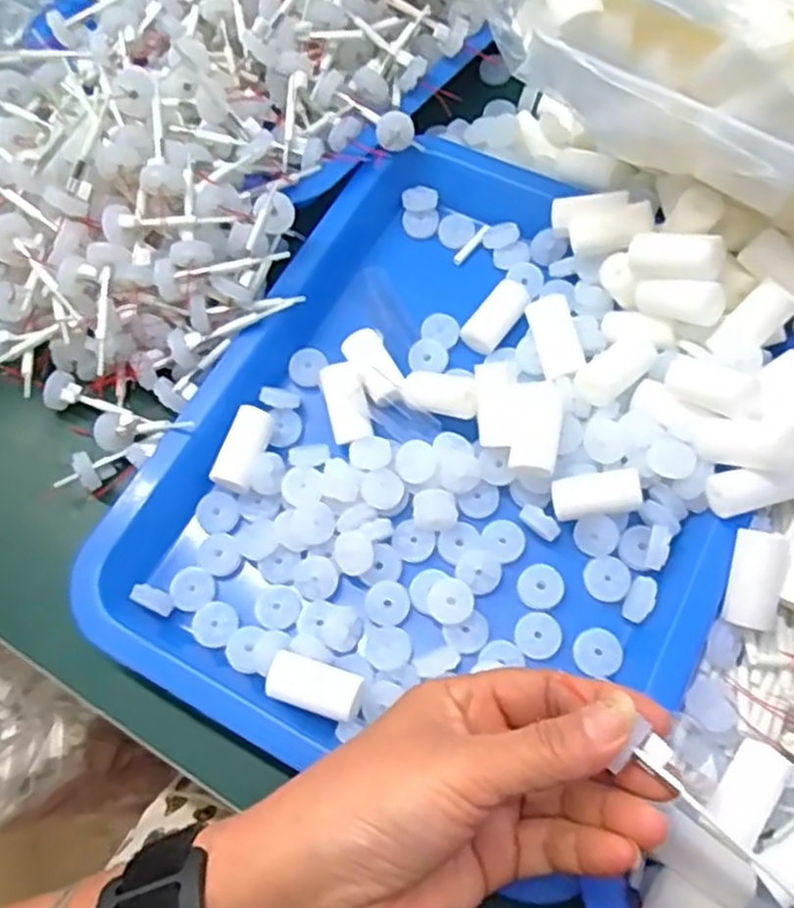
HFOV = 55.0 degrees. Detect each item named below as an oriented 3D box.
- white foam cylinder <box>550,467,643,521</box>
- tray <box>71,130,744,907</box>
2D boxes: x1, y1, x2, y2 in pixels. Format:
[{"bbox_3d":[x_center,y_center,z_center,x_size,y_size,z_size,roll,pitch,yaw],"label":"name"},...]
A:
[{"bbox_3d":[0.093,0.019,0.355,0.041,0.015,0.017,-8,67,0],"label":"white foam cylinder"},{"bbox_3d":[0.033,-0.005,0.376,0.254,0.042,0.322,25,71,13],"label":"tray"}]

